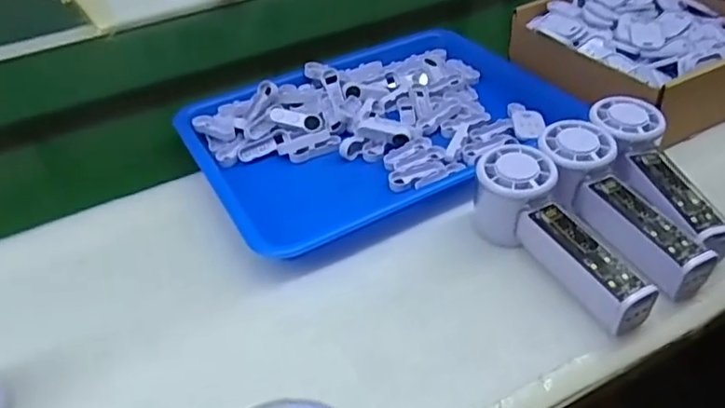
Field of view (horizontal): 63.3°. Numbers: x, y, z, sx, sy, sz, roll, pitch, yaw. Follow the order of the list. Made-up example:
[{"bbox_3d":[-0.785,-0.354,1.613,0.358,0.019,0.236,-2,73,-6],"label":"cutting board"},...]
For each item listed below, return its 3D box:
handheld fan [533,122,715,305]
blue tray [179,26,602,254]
[{"bbox_3d":[0.186,-0.001,0.434,0.055,0.046,0.158,-18,55,-15],"label":"handheld fan"},{"bbox_3d":[0.013,-0.075,0.575,0.346,0.042,0.247,-26,45,-23],"label":"blue tray"}]

